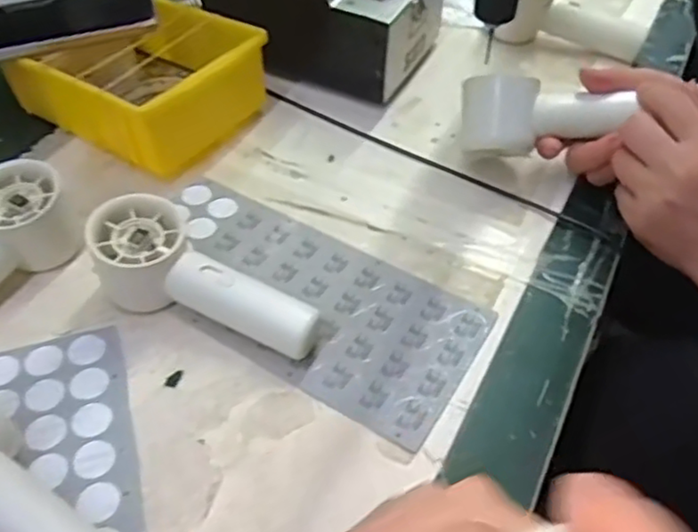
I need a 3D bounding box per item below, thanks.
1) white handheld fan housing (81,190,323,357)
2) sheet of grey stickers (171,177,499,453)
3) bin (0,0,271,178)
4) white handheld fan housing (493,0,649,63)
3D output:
[{"bbox_3d":[-0.086,0.008,0.406,0.146,0.055,0.057,17,51,13],"label":"white handheld fan housing"},{"bbox_3d":[-0.036,0.018,0.435,0.241,0.007,0.107,27,56,20],"label":"sheet of grey stickers"},{"bbox_3d":[-0.169,-0.155,0.536,0.165,0.068,0.138,32,56,24],"label":"bin"},{"bbox_3d":[0.205,-0.226,0.610,0.133,0.047,0.060,27,54,20],"label":"white handheld fan housing"}]

